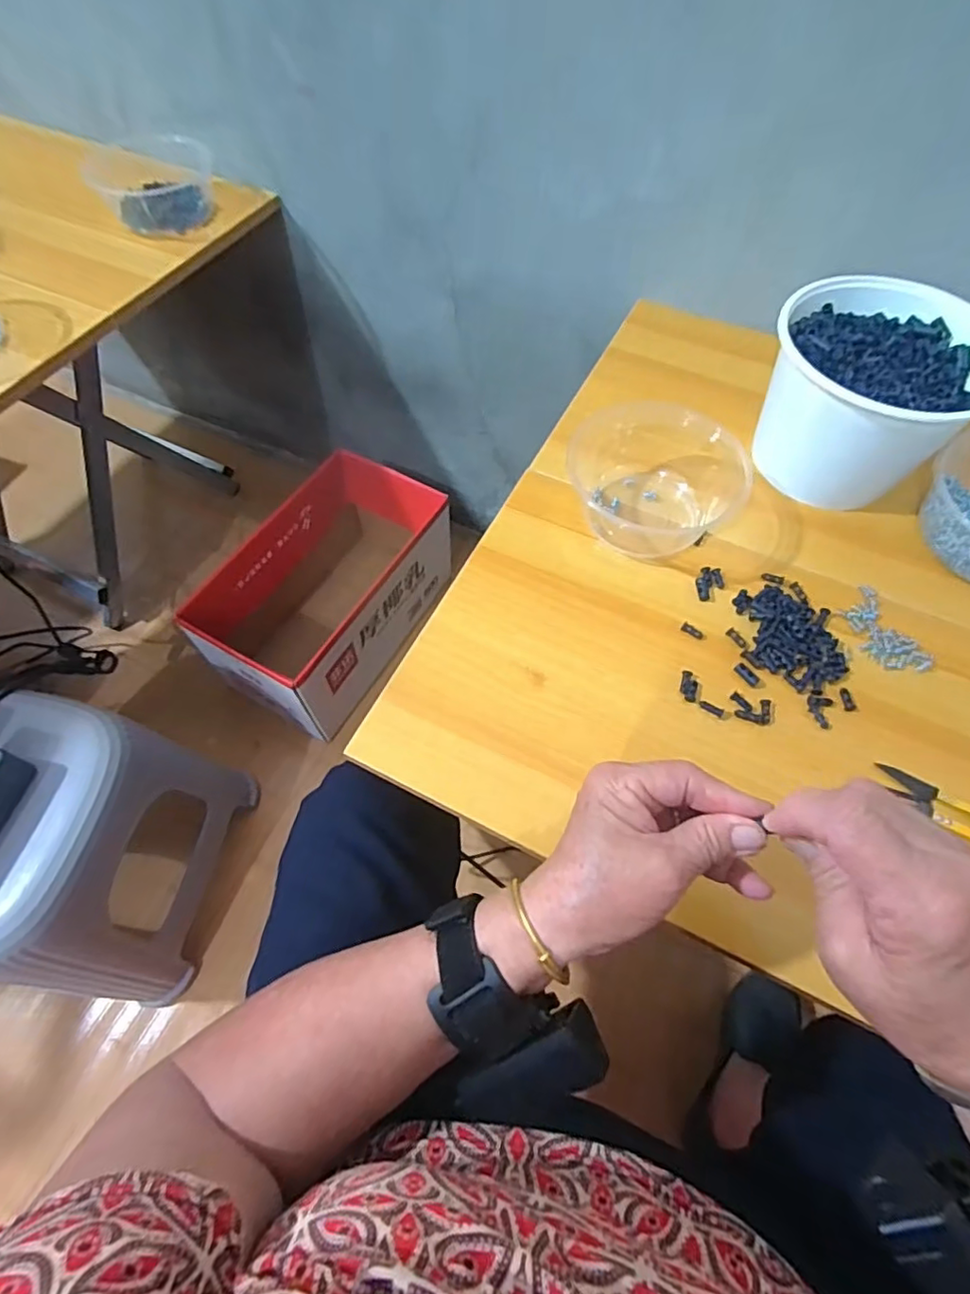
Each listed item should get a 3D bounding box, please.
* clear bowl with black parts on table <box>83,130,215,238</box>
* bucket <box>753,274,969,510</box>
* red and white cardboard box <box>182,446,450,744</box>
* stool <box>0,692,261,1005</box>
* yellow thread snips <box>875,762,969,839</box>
[{"bbox_3d":[-0.385,-0.548,0.685,0.114,0.054,0.112,1,61,-1],"label":"clear bowl with black parts on table"},{"bbox_3d":[0.298,-0.199,0.468,0.151,0.116,0.134,22,63,10],"label":"bucket"},{"bbox_3d":[-0.230,-0.087,0.911,0.212,0.196,0.397,27,64,13],"label":"red and white cardboard box"},{"bbox_3d":[-0.483,0.224,0.660,0.269,0.288,0.262,10,61,4],"label":"stool"},{"bbox_3d":[0.300,0.106,0.361,0.104,0.011,0.022,33,65,16],"label":"yellow thread snips"}]

